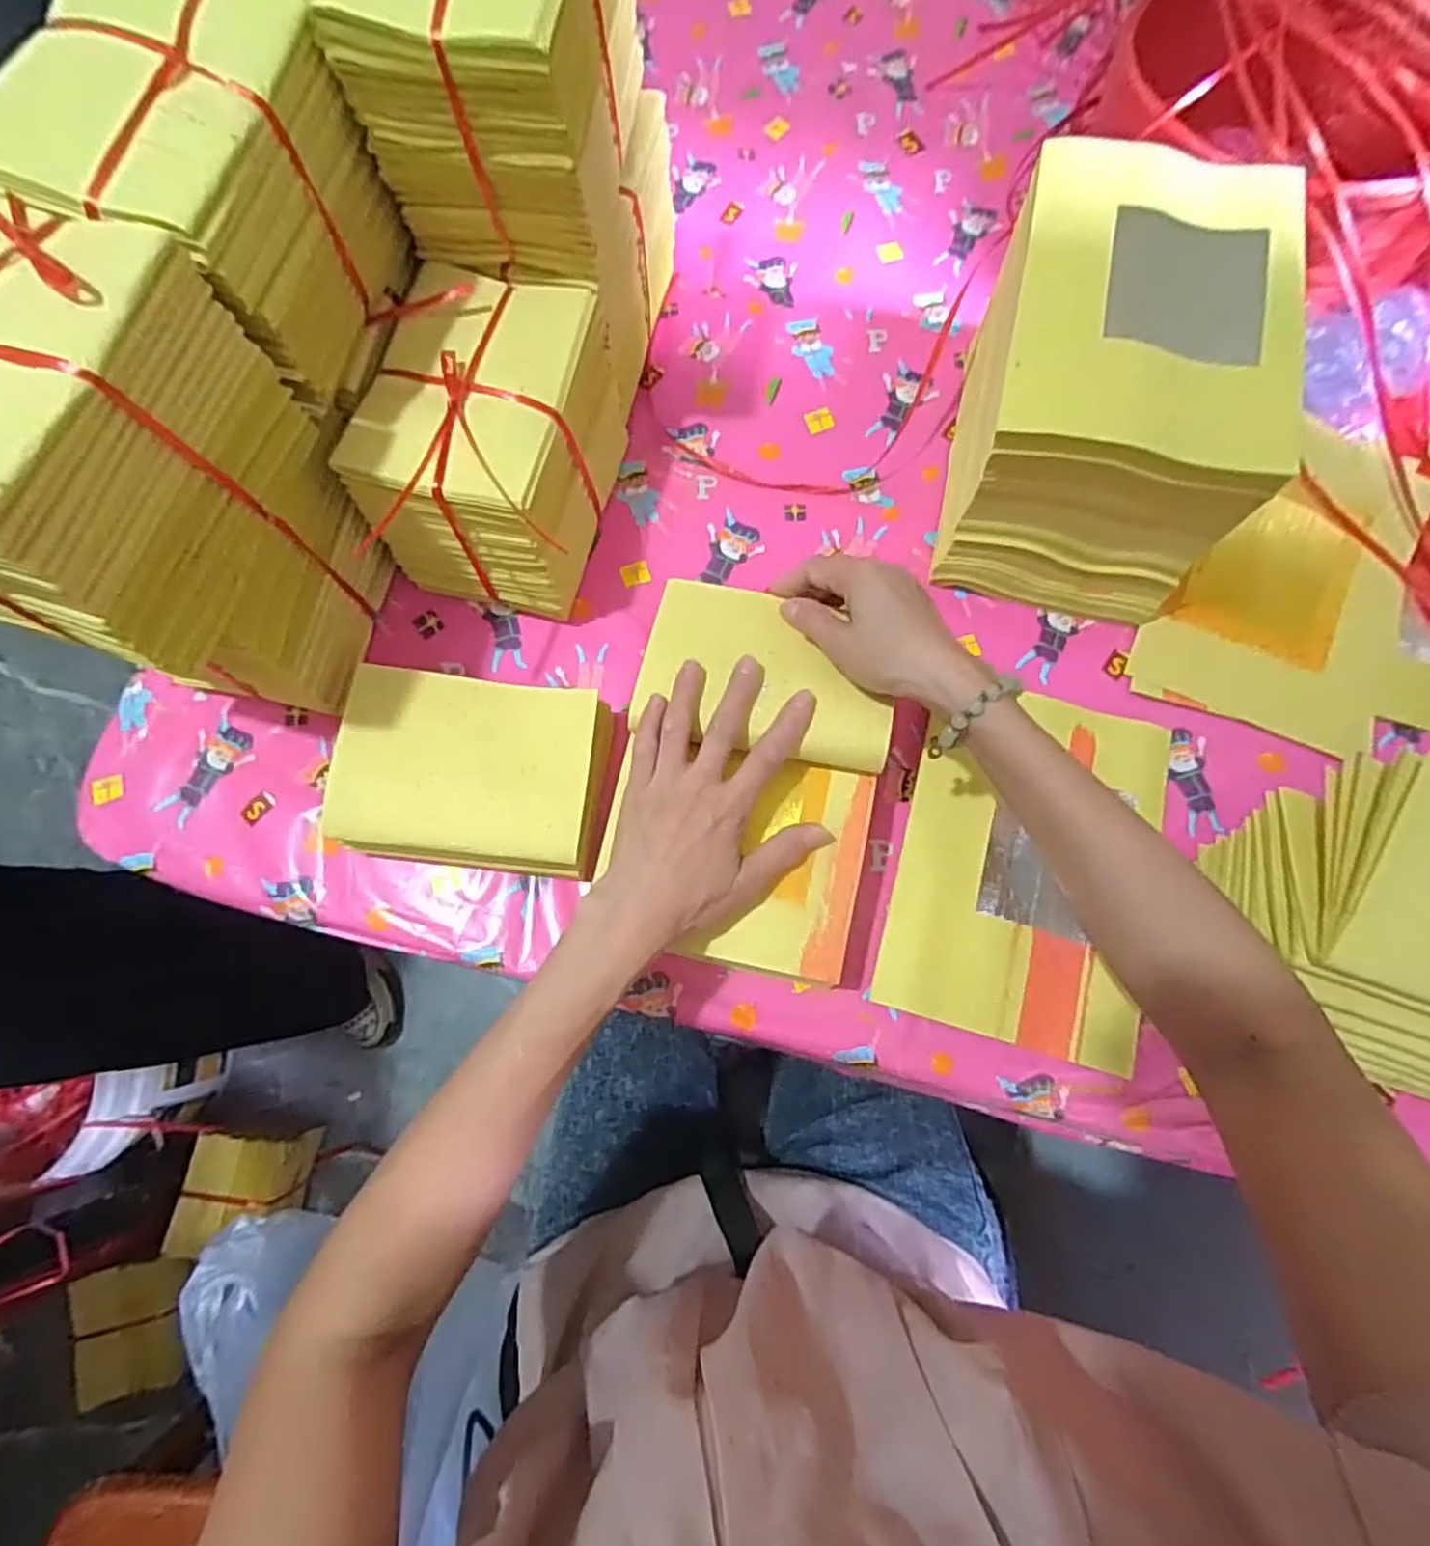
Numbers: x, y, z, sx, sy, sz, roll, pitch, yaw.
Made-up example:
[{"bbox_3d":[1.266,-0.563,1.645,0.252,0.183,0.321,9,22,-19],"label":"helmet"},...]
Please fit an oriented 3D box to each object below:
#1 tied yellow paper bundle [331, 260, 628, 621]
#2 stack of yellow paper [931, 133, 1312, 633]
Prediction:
[{"bbox_3d":[-0.149,-0.224,0.491,0.127,0.122,0.176,13,76,4],"label":"tied yellow paper bundle"},{"bbox_3d":[0.260,-0.260,0.486,0.156,0.158,0.249,13,76,3],"label":"stack of yellow paper"}]

